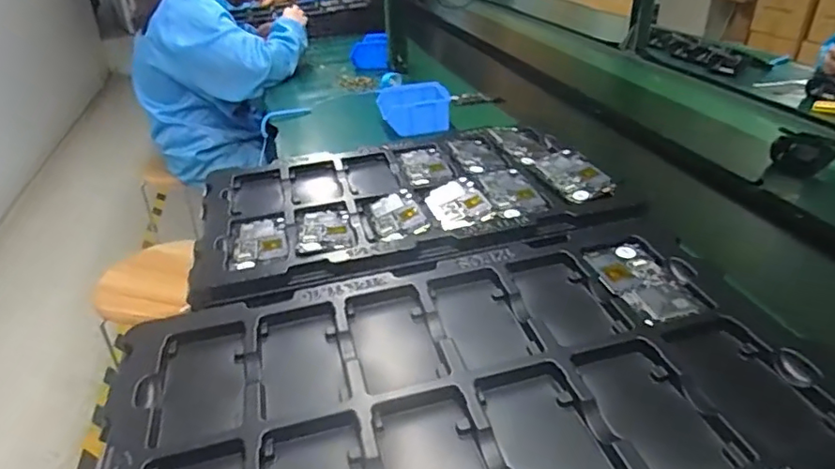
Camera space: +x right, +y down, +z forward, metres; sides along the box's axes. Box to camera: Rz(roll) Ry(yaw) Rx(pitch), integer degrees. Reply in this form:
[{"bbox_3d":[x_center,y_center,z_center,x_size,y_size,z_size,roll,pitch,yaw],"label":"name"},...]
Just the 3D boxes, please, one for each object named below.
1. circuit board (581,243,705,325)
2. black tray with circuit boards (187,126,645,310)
[{"bbox_3d":[0.216,0.045,0.547,0.067,0.005,0.119,-8,32,-10],"label":"circuit board"},{"bbox_3d":[-0.019,-0.052,0.762,0.531,0.040,0.364,-8,31,-10],"label":"black tray with circuit boards"}]

